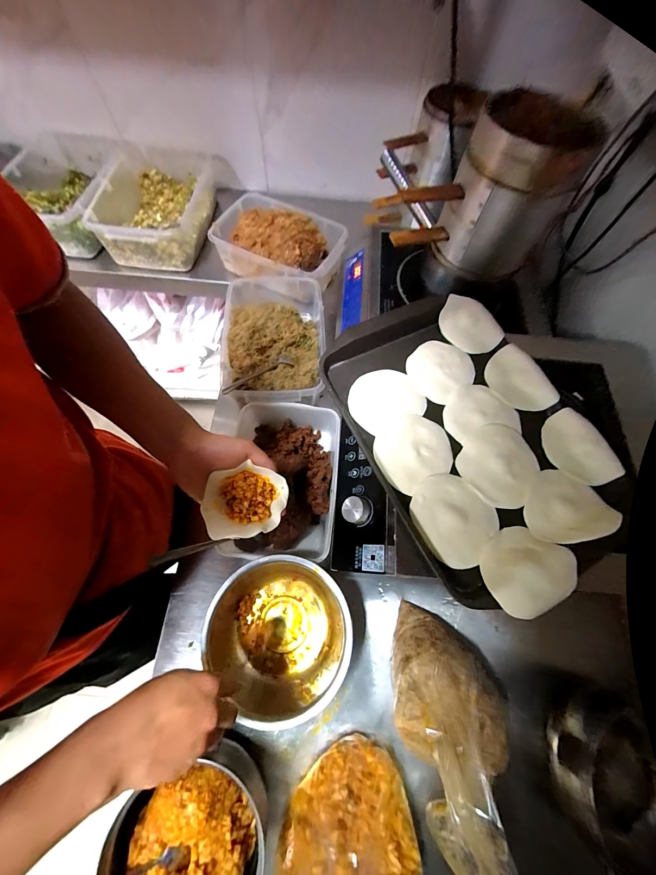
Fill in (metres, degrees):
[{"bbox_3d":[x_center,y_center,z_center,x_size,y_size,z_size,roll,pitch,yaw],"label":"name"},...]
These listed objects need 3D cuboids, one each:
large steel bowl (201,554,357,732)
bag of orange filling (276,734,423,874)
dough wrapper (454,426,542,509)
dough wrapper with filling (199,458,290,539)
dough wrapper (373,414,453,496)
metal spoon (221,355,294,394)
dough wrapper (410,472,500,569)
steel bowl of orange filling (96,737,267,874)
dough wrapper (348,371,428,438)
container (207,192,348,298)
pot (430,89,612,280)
[{"bbox_3d":[-0.070,0.293,0.485,0.197,0.093,0.199,1,67,-1],"label":"large steel bowl"},{"bbox_3d":[0.033,0.485,0.351,0.173,0.159,0.171,10,68,3],"label":"bag of orange filling"},{"bbox_3d":[0.236,0.034,0.434,0.098,0.004,0.115,33,70,12],"label":"dough wrapper"},{"bbox_3d":[-0.103,0.080,0.384,0.102,0.036,0.080,-2,67,-2],"label":"dough wrapper with filling"},{"bbox_3d":[0.119,0.015,0.436,0.109,0.004,0.097,-28,71,-12],"label":"dough wrapper"},{"bbox_3d":[-0.137,-0.124,0.623,0.164,0.018,0.035,-35,72,-30],"label":"metal spoon"},{"bbox_3d":[0.160,0.102,0.407,0.097,0.011,0.105,1,67,-1],"label":"dough wrapper"},{"bbox_3d":[-0.168,0.504,0.378,0.167,0.084,0.165,1,67,-1],"label":"steel bowl of orange filling"},{"bbox_3d":[0.082,-0.060,0.463,0.105,0.007,0.089,-22,70,-11],"label":"dough wrapper"},{"bbox_3d":[-0.117,-0.467,0.773,0.291,0.109,0.208,24,69,8],"label":"container"},{"bbox_3d":[0.287,-0.402,0.524,0.156,0.181,0.171,1,67,-1],"label":"pot"}]

